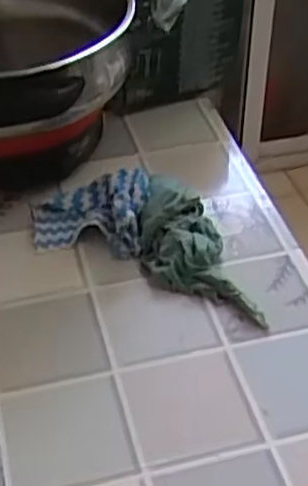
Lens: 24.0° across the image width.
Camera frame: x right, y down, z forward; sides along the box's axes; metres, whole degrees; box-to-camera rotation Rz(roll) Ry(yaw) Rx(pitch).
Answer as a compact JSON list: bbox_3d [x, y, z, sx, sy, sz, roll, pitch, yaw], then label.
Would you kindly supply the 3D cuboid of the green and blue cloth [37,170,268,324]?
[{"bbox_3d":[-0.001,-0.016,0.725,0.252,0.049,0.104,16,43,19],"label":"green and blue cloth"}]

